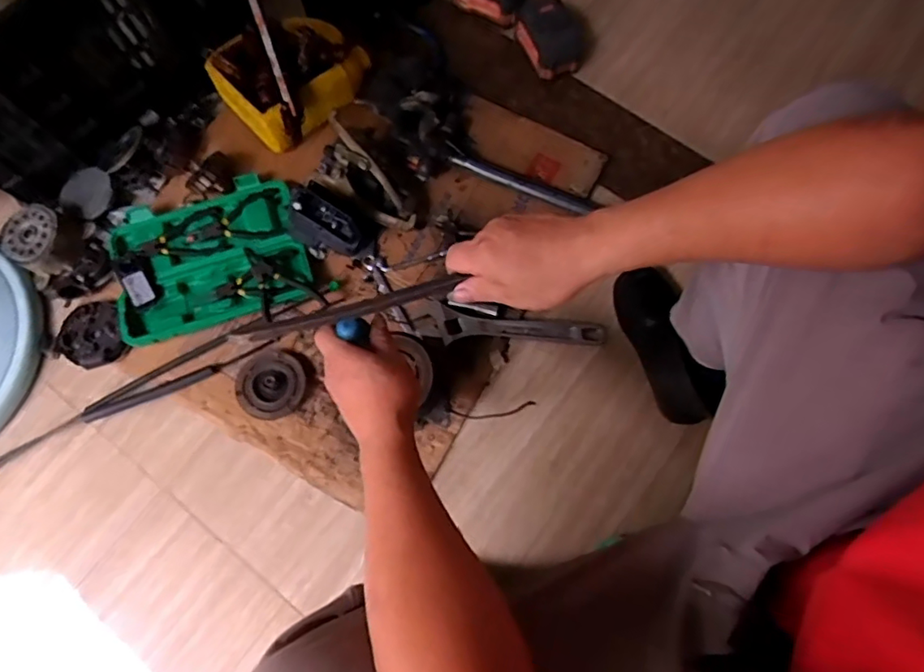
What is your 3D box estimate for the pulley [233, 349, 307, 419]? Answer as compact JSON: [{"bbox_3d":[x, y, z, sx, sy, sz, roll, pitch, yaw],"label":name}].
[{"bbox_3d":[-0.287,0.074,0.840,0.101,0.029,0.094,0,75,1],"label":"pulley"}]

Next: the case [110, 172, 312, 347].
[{"bbox_3d":[-0.402,-0.123,0.888,0.294,0.036,0.233,-20,76,-5],"label":"case"}]

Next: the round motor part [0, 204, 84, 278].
[{"bbox_3d":[-0.665,-0.155,0.883,0.104,0.055,0.100,0,75,1],"label":"round motor part"}]

